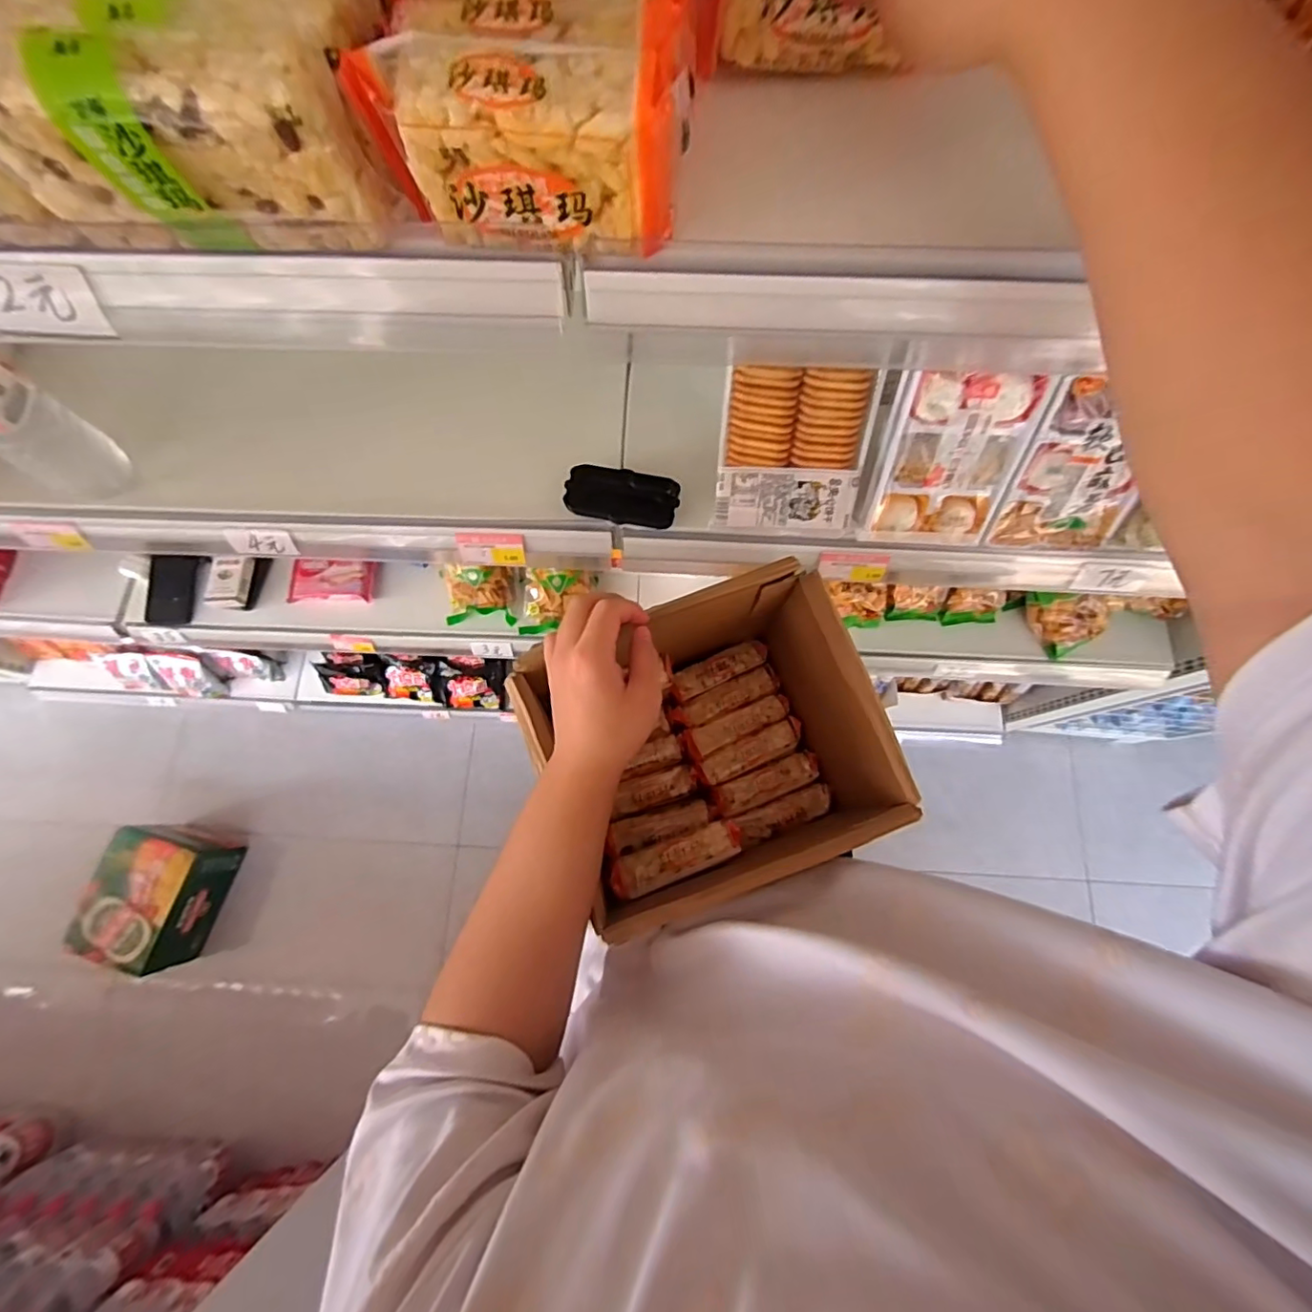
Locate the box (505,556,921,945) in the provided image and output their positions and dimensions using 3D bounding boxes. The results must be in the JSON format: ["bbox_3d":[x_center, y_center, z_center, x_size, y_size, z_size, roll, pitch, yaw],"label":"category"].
[{"bbox_3d":[0.057,0.085,0.549,0.259,0.159,0.244,-20,76,-5],"label":"box"}]

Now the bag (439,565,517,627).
[{"bbox_3d":[-0.297,-0.106,0.961,0.121,0.107,0.050,-1,38,-3],"label":"bag"}]

